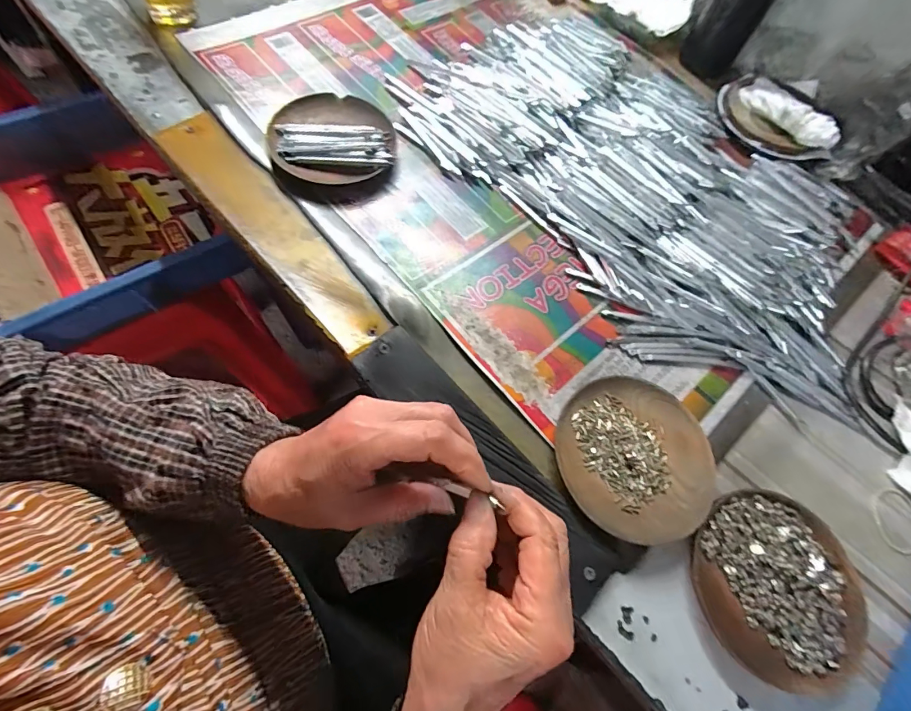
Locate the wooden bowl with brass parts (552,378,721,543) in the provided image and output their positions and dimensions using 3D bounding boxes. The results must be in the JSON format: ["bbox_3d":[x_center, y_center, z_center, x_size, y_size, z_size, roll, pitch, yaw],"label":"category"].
[{"bbox_3d":[0.131,0.073,0.310,0.115,0.027,0.111,3,65,-6],"label":"wooden bowl with brass parts"}]

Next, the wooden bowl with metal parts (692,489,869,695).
[{"bbox_3d":[0.218,0.153,0.287,0.110,0.031,0.112,3,65,-6],"label":"wooden bowl with metal parts"}]

